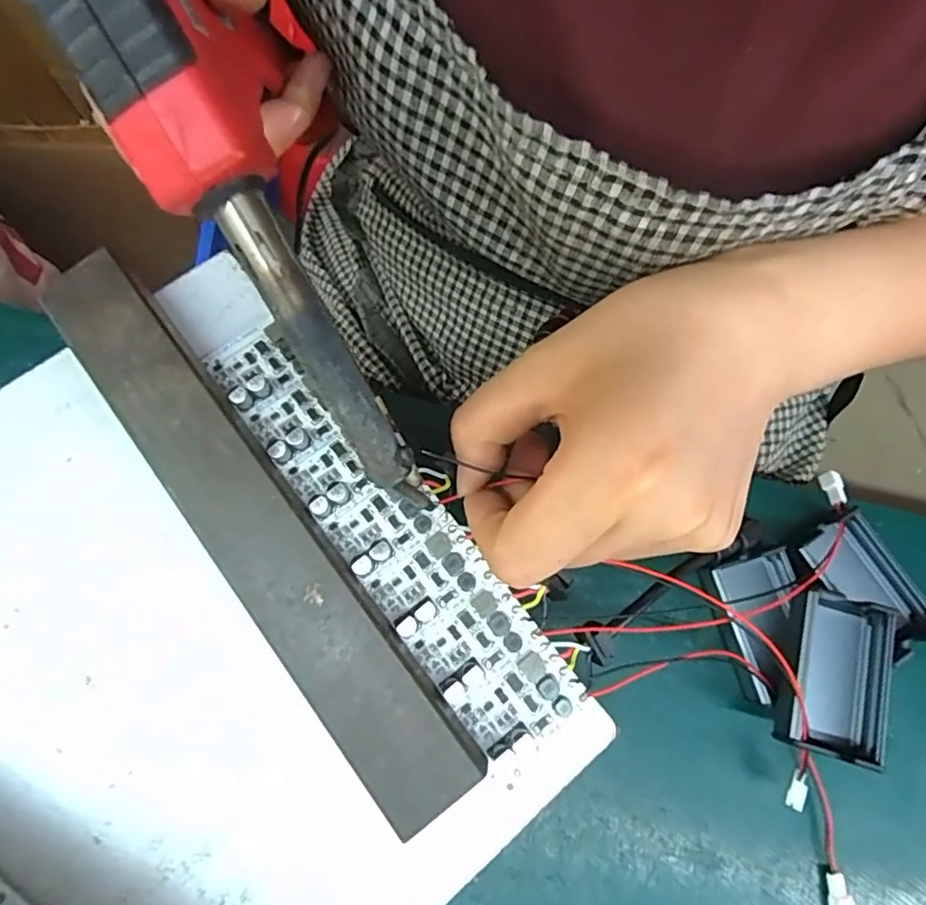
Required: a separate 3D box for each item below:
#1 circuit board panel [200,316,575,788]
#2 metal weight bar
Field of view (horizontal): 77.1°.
[{"bbox_3d":[-0.026,0.022,0.192,0.036,0.008,0.167,-37,79,-11],"label":"circuit board panel"},{"bbox_3d":[-0.069,0.021,0.185,0.030,0.017,0.204,-37,79,-11],"label":"metal weight bar"}]

